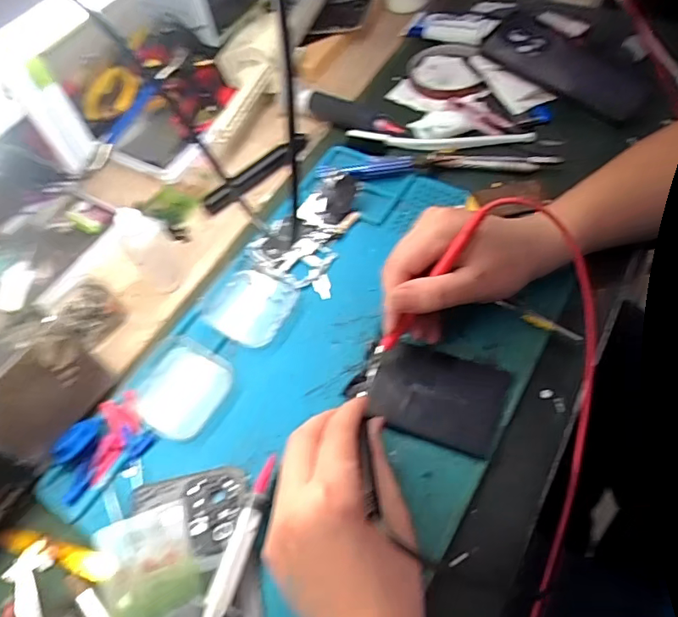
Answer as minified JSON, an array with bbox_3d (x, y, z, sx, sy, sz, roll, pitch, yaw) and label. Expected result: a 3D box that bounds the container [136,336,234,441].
[{"bbox_3d":[-0.113,0.056,0.374,0.060,0.013,0.065,21,62,18],"label":"container"}]

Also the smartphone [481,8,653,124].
[{"bbox_3d":[0.225,-0.242,0.516,0.161,0.011,0.084,37,71,18],"label":"smartphone"}]

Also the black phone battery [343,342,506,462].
[{"bbox_3d":[0.059,0.057,0.356,0.097,0.006,0.063,15,59,14],"label":"black phone battery"}]

